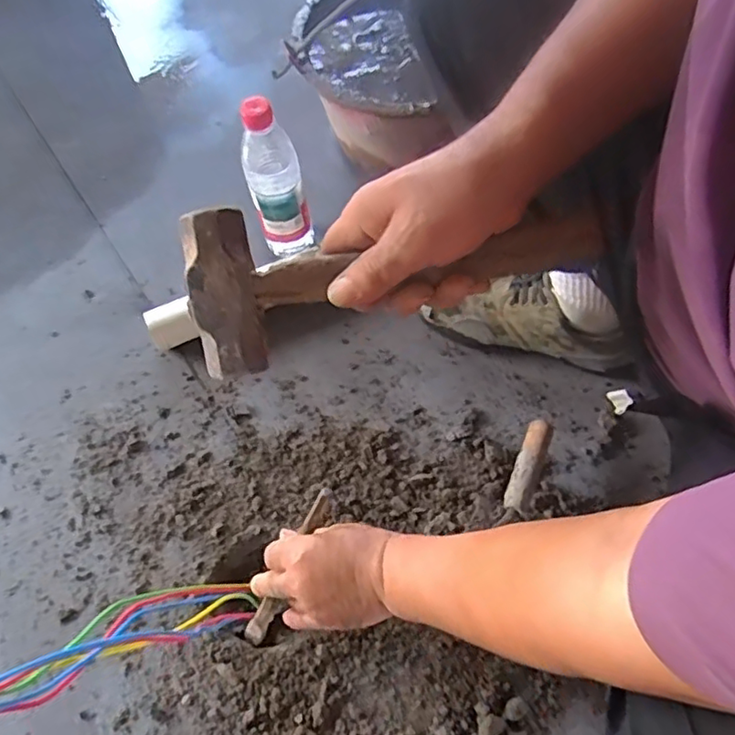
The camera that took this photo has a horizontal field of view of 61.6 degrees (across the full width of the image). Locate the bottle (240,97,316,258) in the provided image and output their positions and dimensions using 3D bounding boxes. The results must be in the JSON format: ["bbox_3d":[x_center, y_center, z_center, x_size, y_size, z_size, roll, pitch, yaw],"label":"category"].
[{"bbox_3d":[-0.109,-0.220,0.736,0.064,0.221,0.063,-17,66,-6],"label":"bottle"}]

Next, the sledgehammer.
[{"bbox_3d":[0.008,-0.078,0.392,0.252,0.043,0.096,-19,98,-3],"label":"sledgehammer"}]

